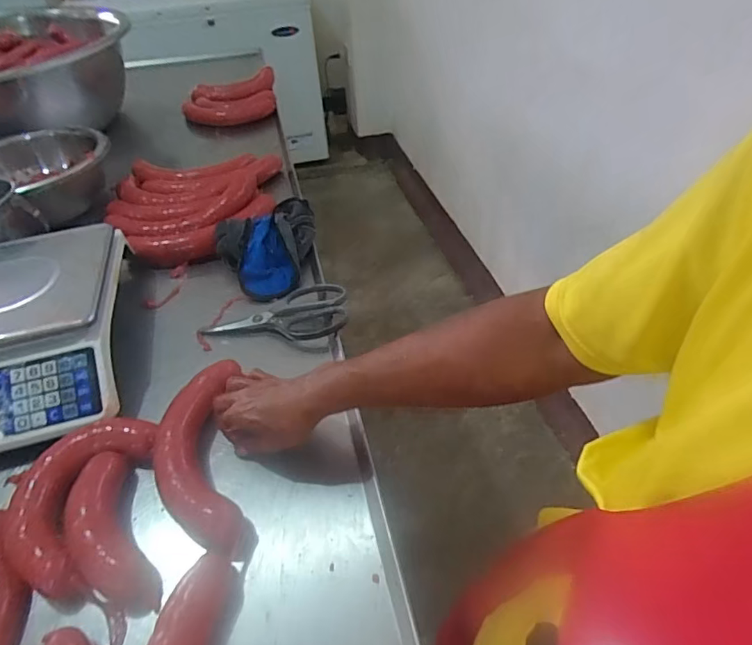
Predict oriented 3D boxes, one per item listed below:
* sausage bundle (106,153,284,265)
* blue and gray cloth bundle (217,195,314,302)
[{"bbox_3d":[-0.307,-0.212,0.854,0.305,0.062,0.262,-14,44,-13],"label":"sausage bundle"},{"bbox_3d":[-0.152,-0.111,0.733,0.156,0.079,0.141,-18,45,-16],"label":"blue and gray cloth bundle"}]

